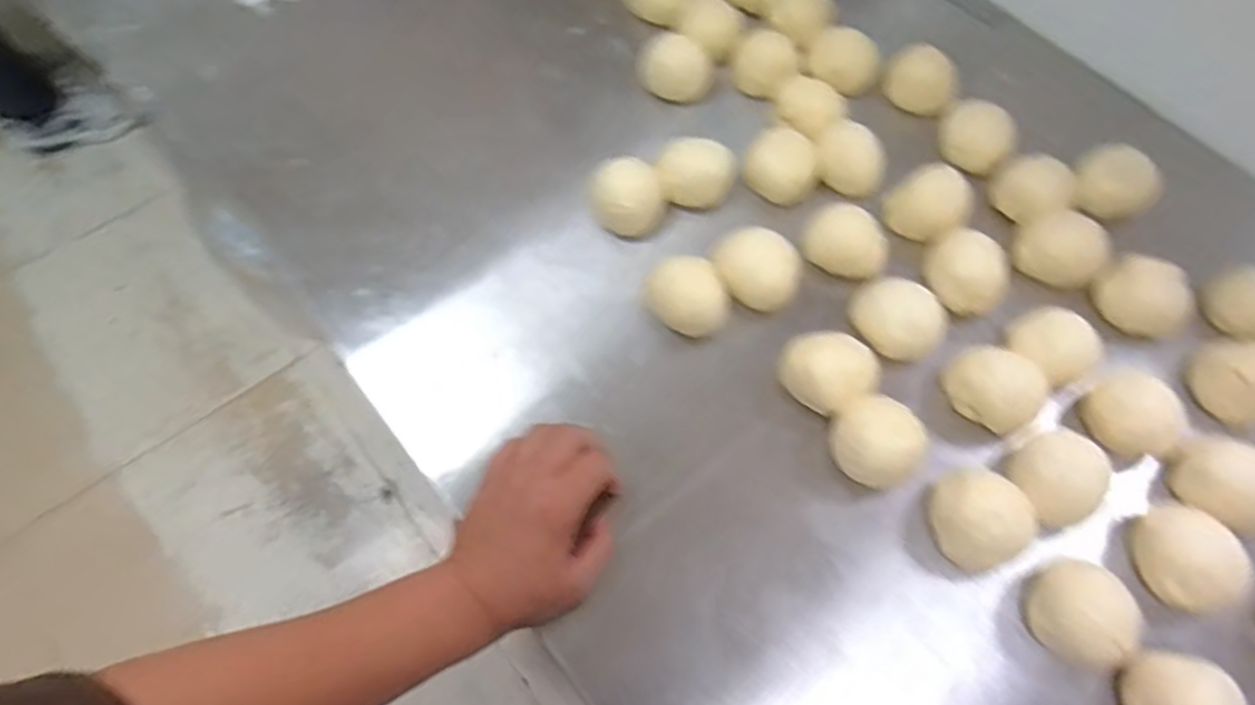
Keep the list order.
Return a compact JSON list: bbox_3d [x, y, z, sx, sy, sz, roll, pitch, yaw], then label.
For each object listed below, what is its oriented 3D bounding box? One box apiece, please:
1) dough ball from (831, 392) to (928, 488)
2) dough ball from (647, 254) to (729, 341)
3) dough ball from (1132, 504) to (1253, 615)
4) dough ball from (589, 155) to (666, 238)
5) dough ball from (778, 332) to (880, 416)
[{"bbox_3d":[0.164,0.059,0.474,0.056,0.041,0.061,-16,64,-10],"label":"dough ball"},{"bbox_3d":[0.045,-0.040,0.529,0.064,0.041,0.052,27,65,11],"label":"dough ball"},{"bbox_3d":[0.353,0.129,0.448,0.051,0.041,0.064,-9,64,-6],"label":"dough ball"},{"bbox_3d":[0.000,-0.123,0.563,0.057,0.037,0.055,1,63,-1],"label":"dough ball"},{"bbox_3d":[0.139,0.015,0.497,0.060,0.038,0.054,37,68,16],"label":"dough ball"}]

